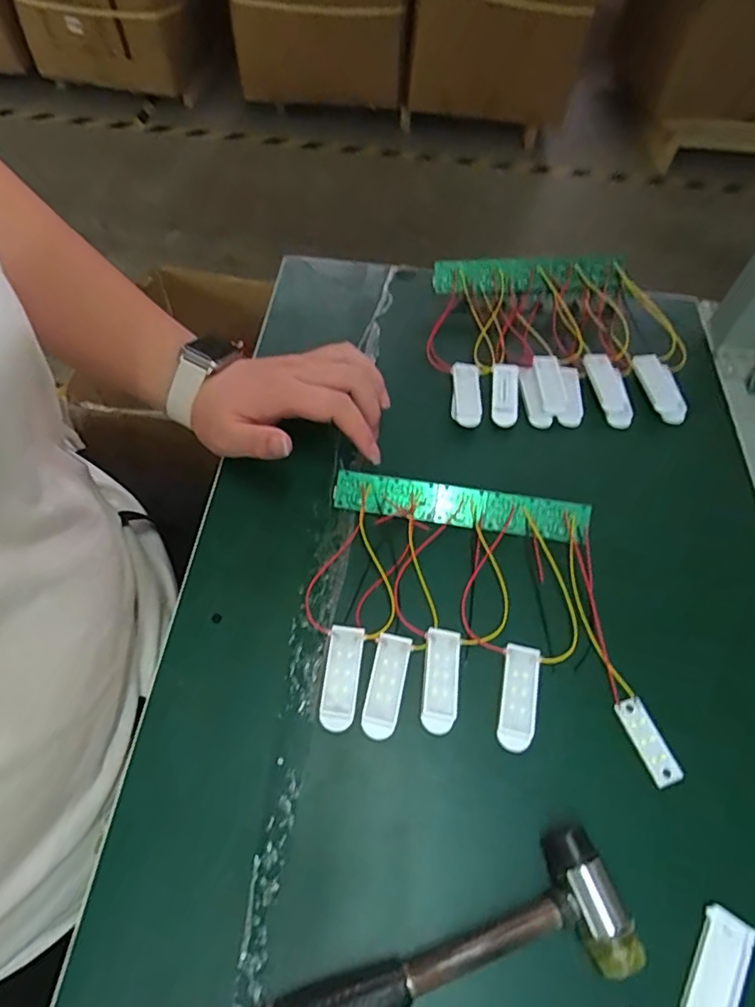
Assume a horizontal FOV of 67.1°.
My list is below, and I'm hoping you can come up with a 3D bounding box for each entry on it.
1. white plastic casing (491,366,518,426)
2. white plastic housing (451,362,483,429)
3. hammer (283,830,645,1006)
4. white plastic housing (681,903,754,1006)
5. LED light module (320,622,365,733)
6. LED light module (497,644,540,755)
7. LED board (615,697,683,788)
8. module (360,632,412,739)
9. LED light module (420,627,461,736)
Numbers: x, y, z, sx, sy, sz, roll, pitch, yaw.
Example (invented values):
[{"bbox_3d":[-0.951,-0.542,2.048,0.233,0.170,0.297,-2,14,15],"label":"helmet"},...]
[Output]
[{"bbox_3d":[0.103,-0.088,0.459,0.022,0.011,0.056,7,71,3],"label":"white plastic casing"},{"bbox_3d":[0.071,-0.089,0.457,0.024,0.008,0.063,5,57,0],"label":"white plastic housing"},{"bbox_3d":[0.001,0.219,0.252,0.231,0.020,0.055,-16,59,-11],"label":"hammer"},{"bbox_3d":[0.159,0.224,0.267,0.021,0.006,0.059,30,60,15],"label":"white plastic housing"},{"bbox_3d":[-0.021,0.101,0.334,0.020,0.006,0.058,7,57,1],"label":"LED light module"},{"bbox_3d":[0.083,0.113,0.334,0.022,0.006,0.059,12,58,4],"label":"LED light module"},{"bbox_3d":[0.155,0.135,0.324,0.016,0.004,0.046,-16,60,-13],"label":"LED board"},{"bbox_3d":[0.005,0.107,0.333,0.021,0.007,0.058,12,58,4],"label":"module"},{"bbox_3d":[0.037,0.104,0.336,0.021,0.009,0.058,7,57,1],"label":"LED light module"}]

